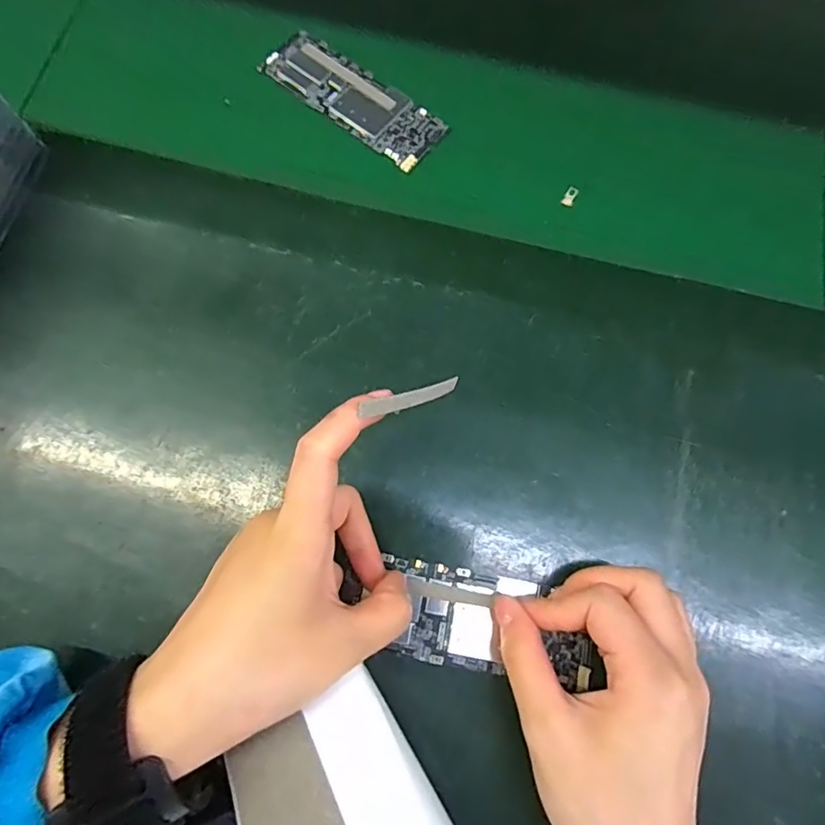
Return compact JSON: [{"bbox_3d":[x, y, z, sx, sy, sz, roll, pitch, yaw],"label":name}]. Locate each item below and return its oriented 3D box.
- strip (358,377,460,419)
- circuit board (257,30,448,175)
[{"bbox_3d":[0.002,-0.007,0.237,0.004,0.066,0.008,17,113,37],"label":"strip"},{"bbox_3d":[-0.038,-0.202,0.333,0.122,0.006,0.044,38,78,7],"label":"circuit board"}]

